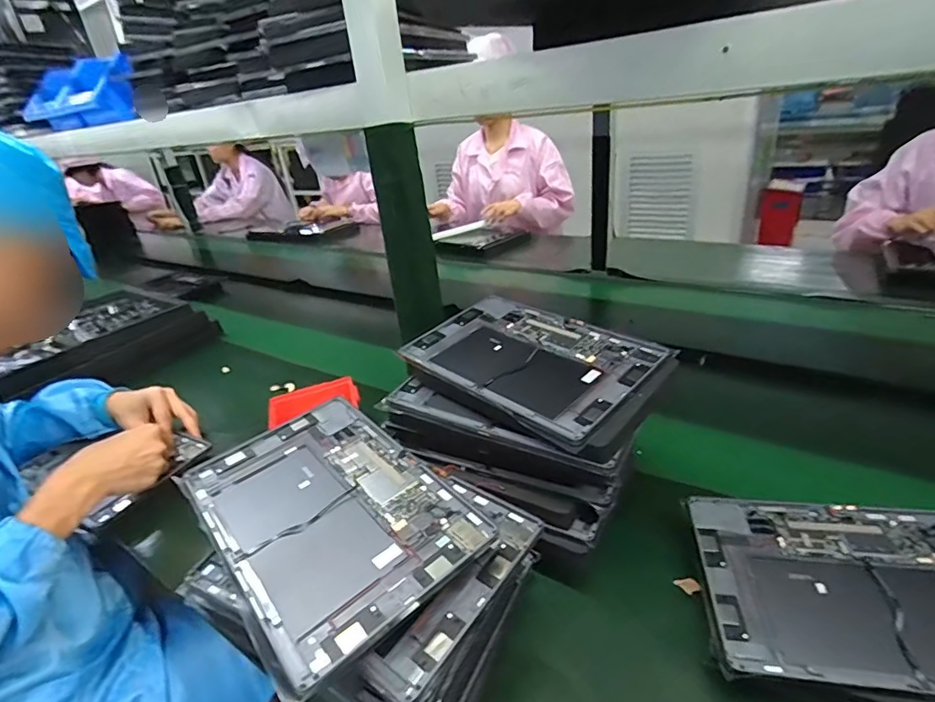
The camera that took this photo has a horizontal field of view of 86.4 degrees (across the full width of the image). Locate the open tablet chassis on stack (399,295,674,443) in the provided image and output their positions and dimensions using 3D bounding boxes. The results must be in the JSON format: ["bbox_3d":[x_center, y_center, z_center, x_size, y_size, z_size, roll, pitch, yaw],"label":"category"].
[{"bbox_3d":[0.066,0.004,0.554,0.171,0.010,0.258,-36,41,-30],"label":"open tablet chassis on stack"}]

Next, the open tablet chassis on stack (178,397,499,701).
[{"bbox_3d":[-0.121,0.131,0.425,0.171,0.008,0.257,-28,39,-31],"label":"open tablet chassis on stack"}]

